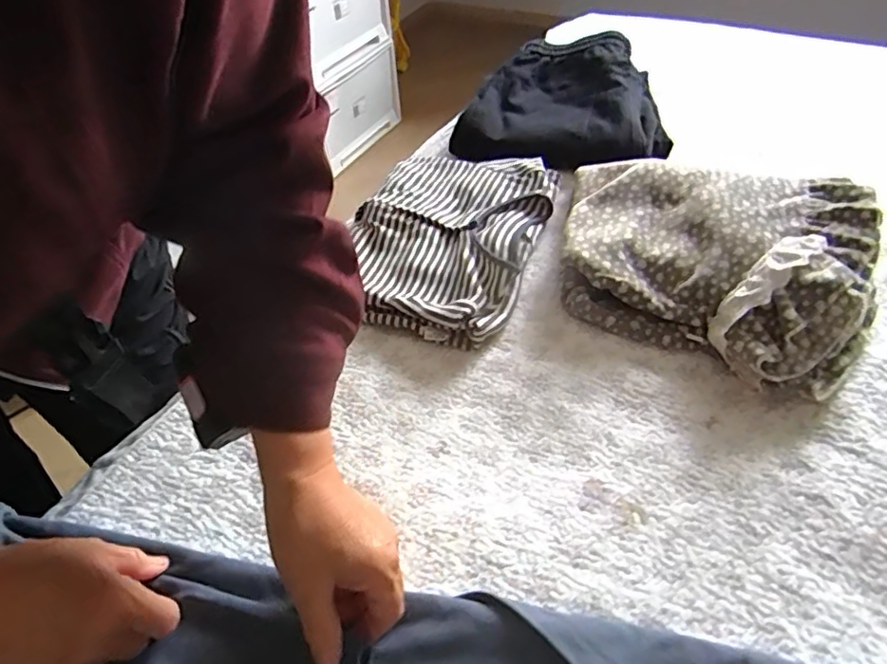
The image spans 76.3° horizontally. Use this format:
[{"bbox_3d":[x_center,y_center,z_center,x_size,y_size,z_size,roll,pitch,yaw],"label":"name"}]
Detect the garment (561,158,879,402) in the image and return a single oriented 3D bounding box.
[{"bbox_3d":[0.269,-0.080,0.568,0.291,0.076,0.284,11,49,11],"label":"garment"}]

